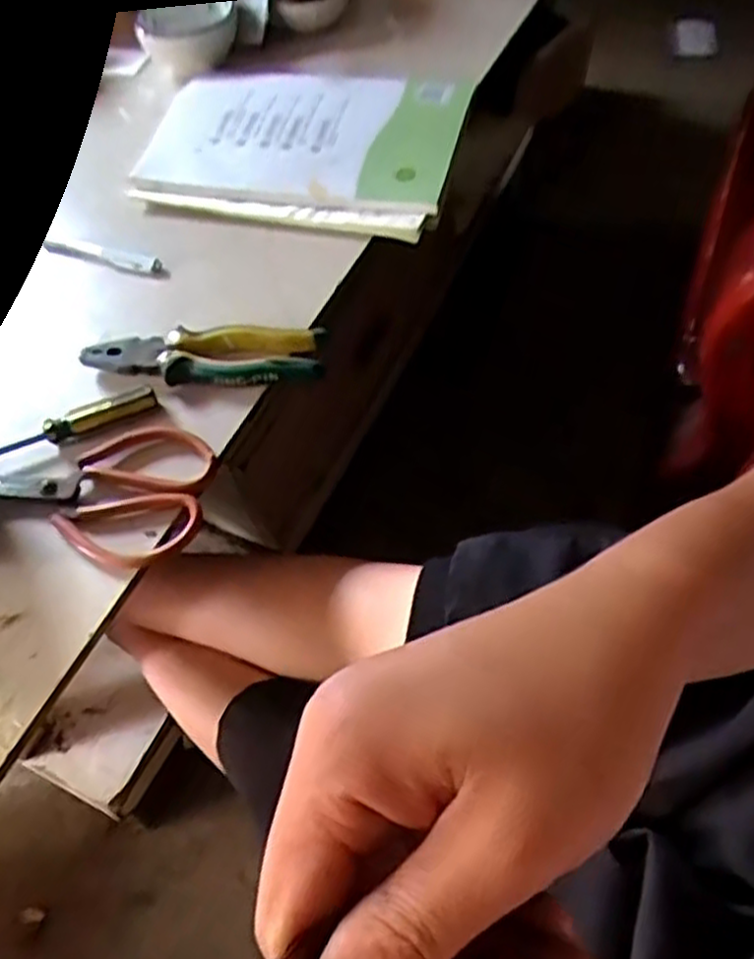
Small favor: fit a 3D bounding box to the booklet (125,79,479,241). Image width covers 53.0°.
[{"bbox_3d":[-0.069,-0.332,0.734,0.284,0.026,0.240,10,59,12],"label":"booklet"}]

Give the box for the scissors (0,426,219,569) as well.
[{"bbox_3d":[-0.194,0.001,0.537,0.161,0.013,0.107,15,61,14],"label":"scissors"}]

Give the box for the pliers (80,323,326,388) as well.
[{"bbox_3d":[-0.135,-0.098,0.583,0.183,0.018,0.048,2,58,7],"label":"pliers"}]

